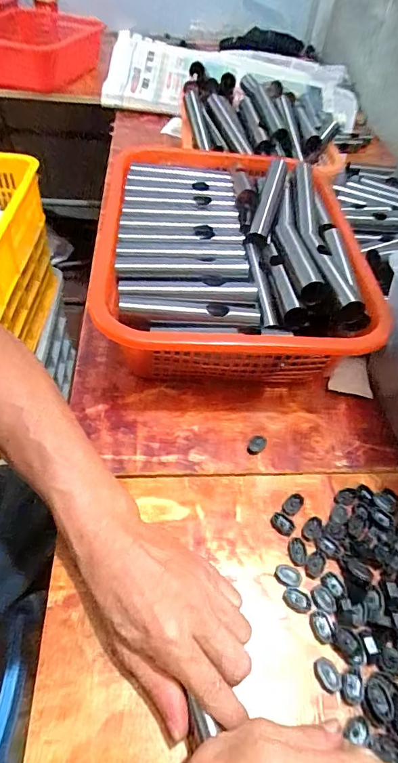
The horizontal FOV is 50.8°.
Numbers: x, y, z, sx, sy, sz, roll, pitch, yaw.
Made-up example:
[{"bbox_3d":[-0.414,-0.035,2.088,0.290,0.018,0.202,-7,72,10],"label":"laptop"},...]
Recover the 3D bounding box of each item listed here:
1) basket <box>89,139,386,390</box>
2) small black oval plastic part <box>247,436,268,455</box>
[{"bbox_3d":[0.044,-0.153,0.540,0.306,0.123,0.392,3,50,-3],"label":"basket"},{"bbox_3d":[0.059,0.065,0.426,0.017,0.008,0.023,20,51,12],"label":"small black oval plastic part"}]

